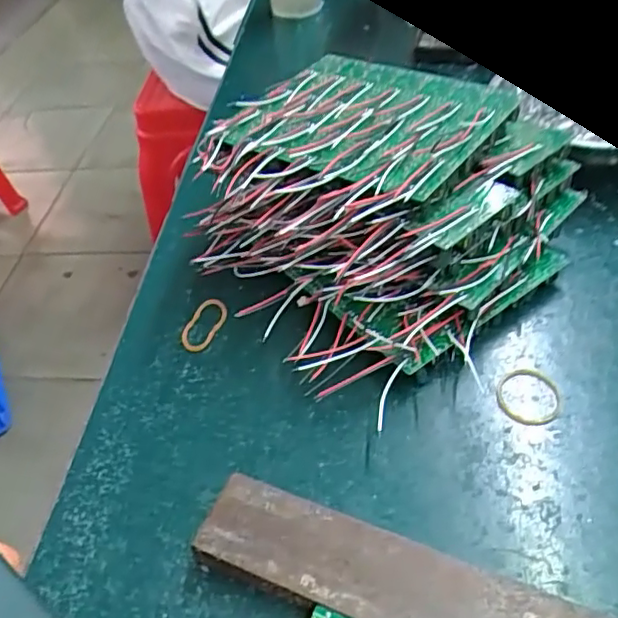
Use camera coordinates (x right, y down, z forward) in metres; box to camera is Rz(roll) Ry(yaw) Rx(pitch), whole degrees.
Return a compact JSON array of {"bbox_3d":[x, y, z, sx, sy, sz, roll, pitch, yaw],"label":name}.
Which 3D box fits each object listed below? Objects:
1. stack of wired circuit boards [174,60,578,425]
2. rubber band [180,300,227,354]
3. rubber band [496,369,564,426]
[{"bbox_3d":[0.038,-0.060,0.342,0.169,0.084,0.176,-34,51,-27],"label":"stack of wired circuit boards"},{"bbox_3d":[-0.059,0.009,0.343,0.020,0.004,0.036,17,60,19],"label":"rubber band"},{"bbox_3d":[0.102,0.040,0.286,0.030,0.004,0.031,-3,44,3],"label":"rubber band"}]

